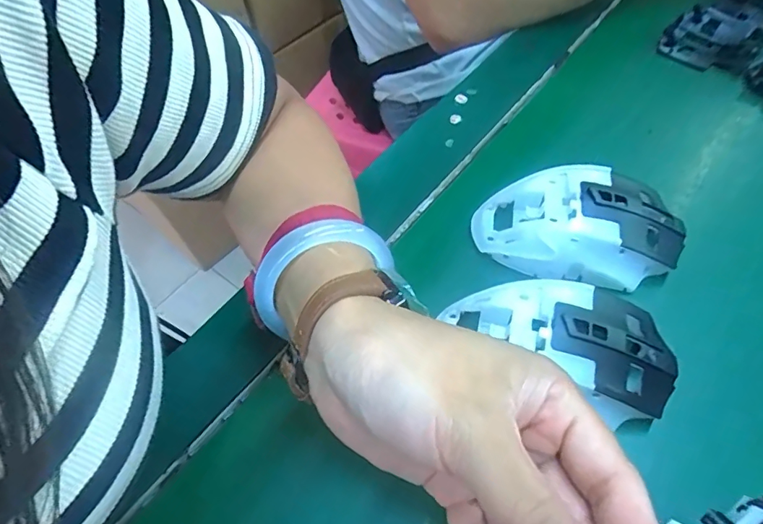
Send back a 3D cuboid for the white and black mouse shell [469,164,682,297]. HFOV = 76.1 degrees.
[{"bbox_3d":[0.113,-0.021,0.283,0.112,0.033,0.062,7,57,10],"label":"white and black mouse shell"}]

